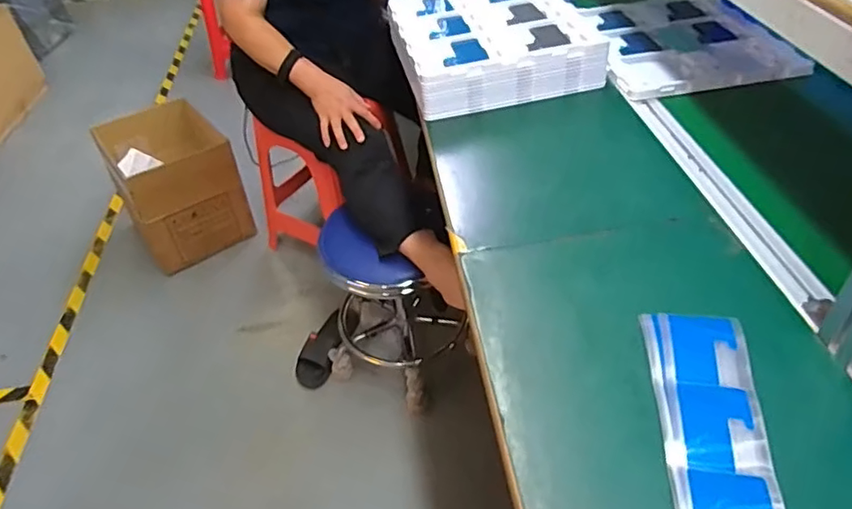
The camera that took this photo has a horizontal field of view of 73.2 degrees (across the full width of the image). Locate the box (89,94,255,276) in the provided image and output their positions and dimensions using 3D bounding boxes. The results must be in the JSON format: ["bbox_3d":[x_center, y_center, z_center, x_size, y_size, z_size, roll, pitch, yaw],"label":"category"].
[{"bbox_3d":[-0.754,-0.220,1.765,0.327,0.334,0.354,-26,47,-20],"label":"box"}]

